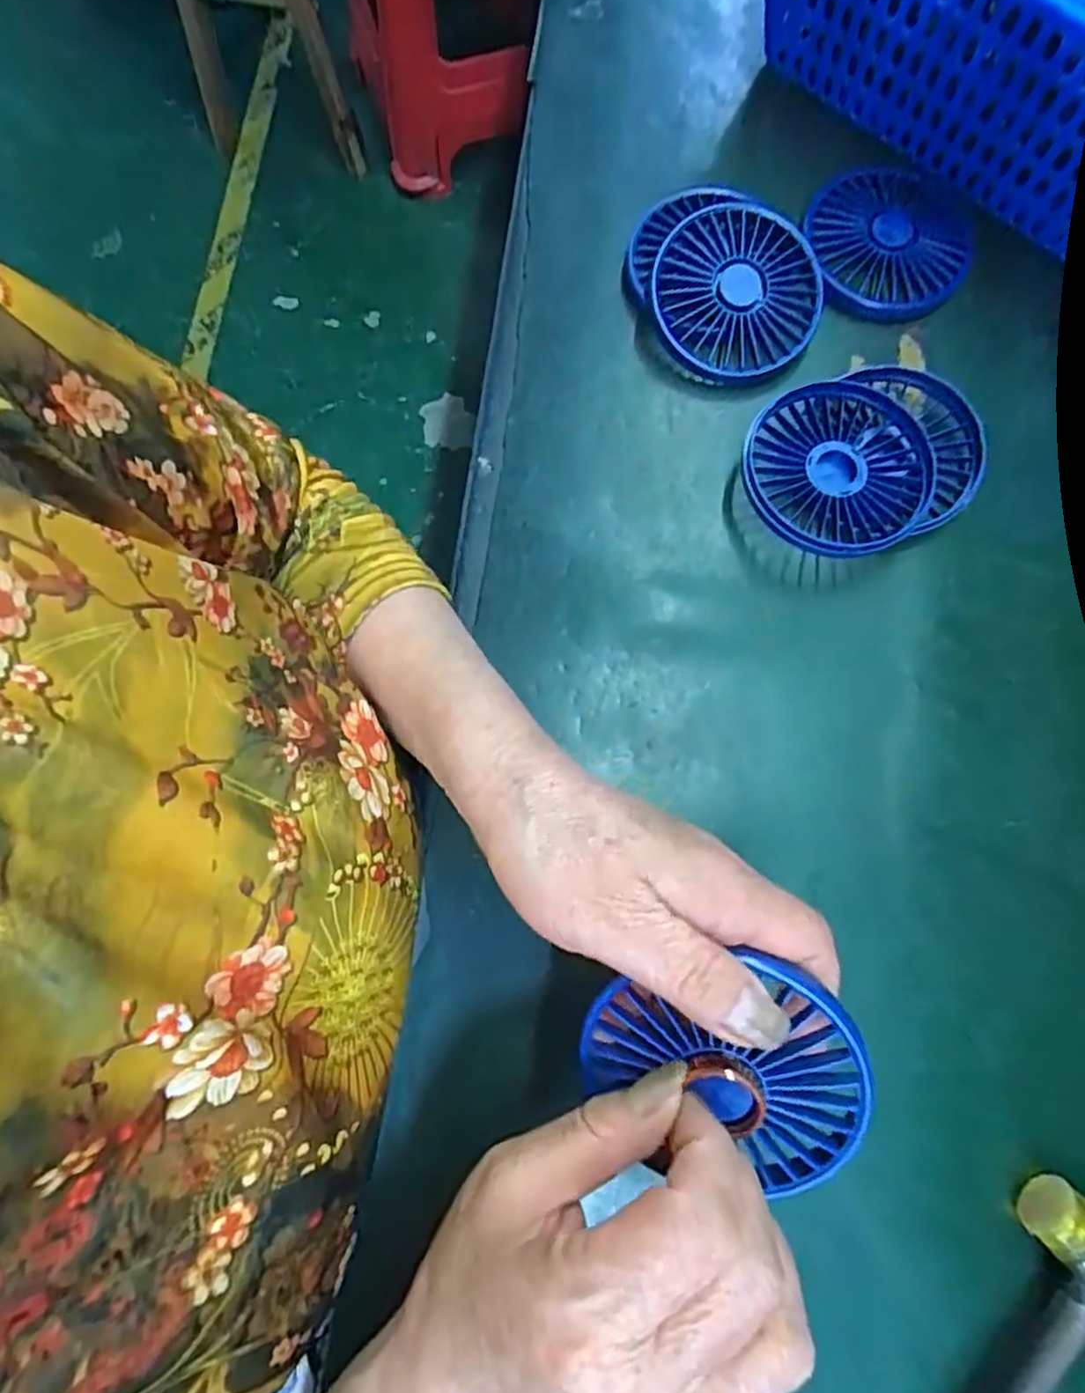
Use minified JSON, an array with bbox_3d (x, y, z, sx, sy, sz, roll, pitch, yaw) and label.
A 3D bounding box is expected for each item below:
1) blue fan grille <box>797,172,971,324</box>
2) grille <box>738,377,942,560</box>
[{"bbox_3d":[0.189,-0.246,0.377,0.084,0.016,0.088,-8,77,-1],"label":"blue fan grille"},{"bbox_3d":[0.143,-0.108,0.332,0.089,0.015,0.088,-3,77,-2],"label":"grille"}]

